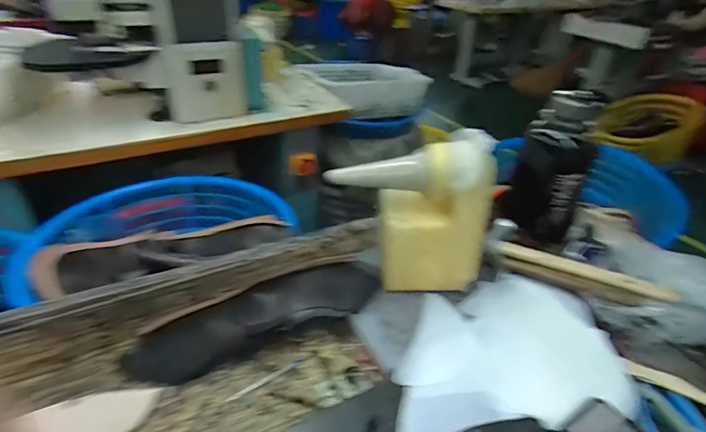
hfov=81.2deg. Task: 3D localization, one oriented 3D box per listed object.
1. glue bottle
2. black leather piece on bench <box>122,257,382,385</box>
[{"bbox_3d":[0.071,-0.002,0.550,0.207,0.207,0.075,10,34,8],"label":"glue bottle"},{"bbox_3d":[-0.116,0.126,0.536,0.319,0.021,0.091,-16,53,-20],"label":"black leather piece on bench"}]

